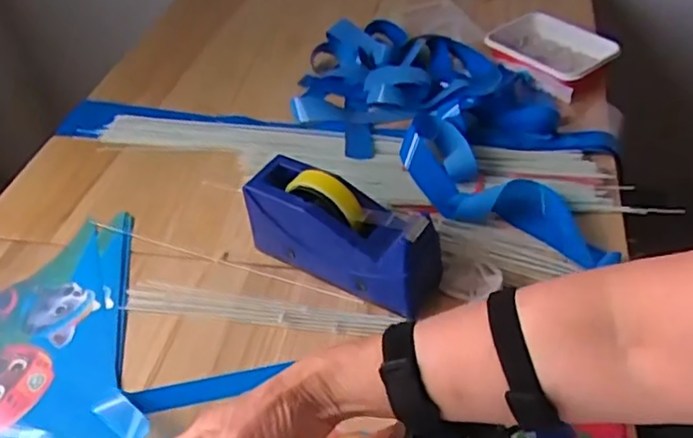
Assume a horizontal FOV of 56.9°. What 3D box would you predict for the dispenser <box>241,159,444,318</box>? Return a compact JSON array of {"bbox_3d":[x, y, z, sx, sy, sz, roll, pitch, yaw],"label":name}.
[{"bbox_3d":[-0.001,0.013,0.656,0.209,0.101,0.069,23,50,27],"label":"dispenser"}]

